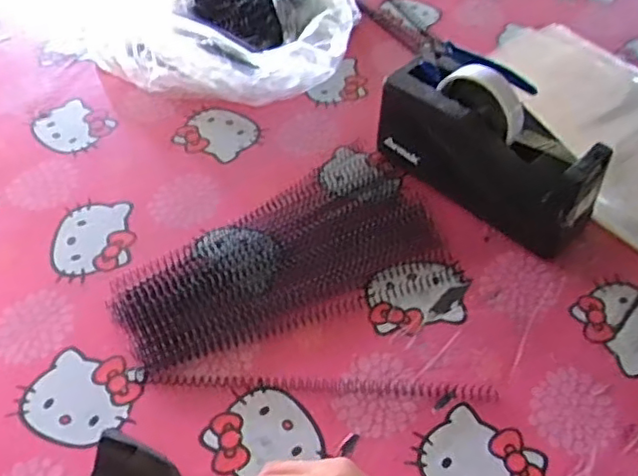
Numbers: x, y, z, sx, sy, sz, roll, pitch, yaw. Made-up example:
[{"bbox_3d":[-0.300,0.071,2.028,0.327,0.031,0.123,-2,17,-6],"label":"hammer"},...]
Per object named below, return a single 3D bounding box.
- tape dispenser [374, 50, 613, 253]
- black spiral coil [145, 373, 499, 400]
[{"bbox_3d":[0.151,-0.082,0.552,0.204,0.117,0.068,36,59,25],"label":"tape dispenser"},{"bbox_3d":[0.001,0.111,0.464,0.260,0.007,0.011,3,51,2],"label":"black spiral coil"}]

